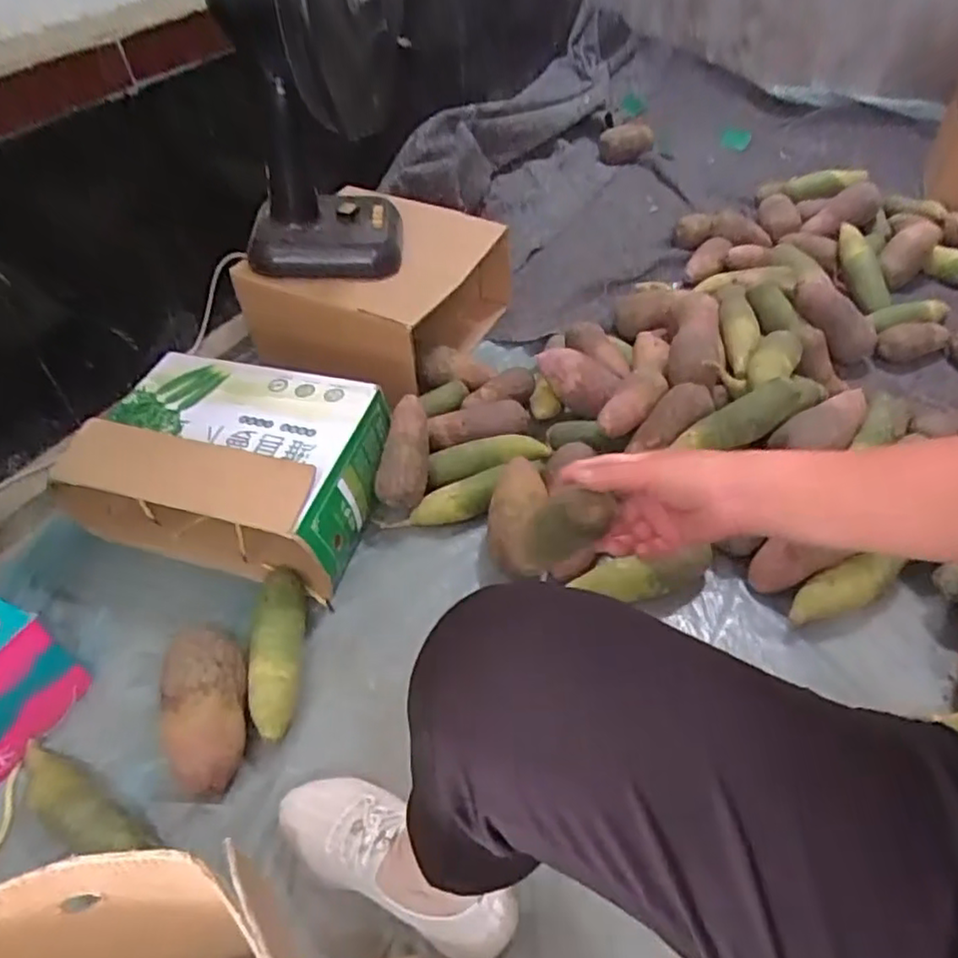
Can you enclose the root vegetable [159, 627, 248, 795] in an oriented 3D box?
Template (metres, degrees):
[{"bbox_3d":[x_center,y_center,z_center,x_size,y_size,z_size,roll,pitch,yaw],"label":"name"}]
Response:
[{"bbox_3d":[-0.286,0.241,0.708,0.079,0.078,0.161,-12,47,-9],"label":"root vegetable"}]

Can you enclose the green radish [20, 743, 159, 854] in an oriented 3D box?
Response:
[{"bbox_3d":[-0.399,0.318,0.660,0.189,0.047,0.052,22,51,22],"label":"green radish"}]

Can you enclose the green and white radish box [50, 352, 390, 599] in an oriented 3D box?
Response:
[{"bbox_3d":[-0.329,-0.021,0.913,0.373,0.146,0.247,12,48,13],"label":"green and white radish box"}]

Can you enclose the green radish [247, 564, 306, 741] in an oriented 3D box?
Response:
[{"bbox_3d":[-0.231,0.188,0.778,0.056,0.065,0.225,-6,47,-4],"label":"green radish"}]

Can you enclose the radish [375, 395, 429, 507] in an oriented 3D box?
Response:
[{"bbox_3d":[-0.102,-0.045,0.926,0.068,0.052,0.163,2,62,5],"label":"radish"}]

